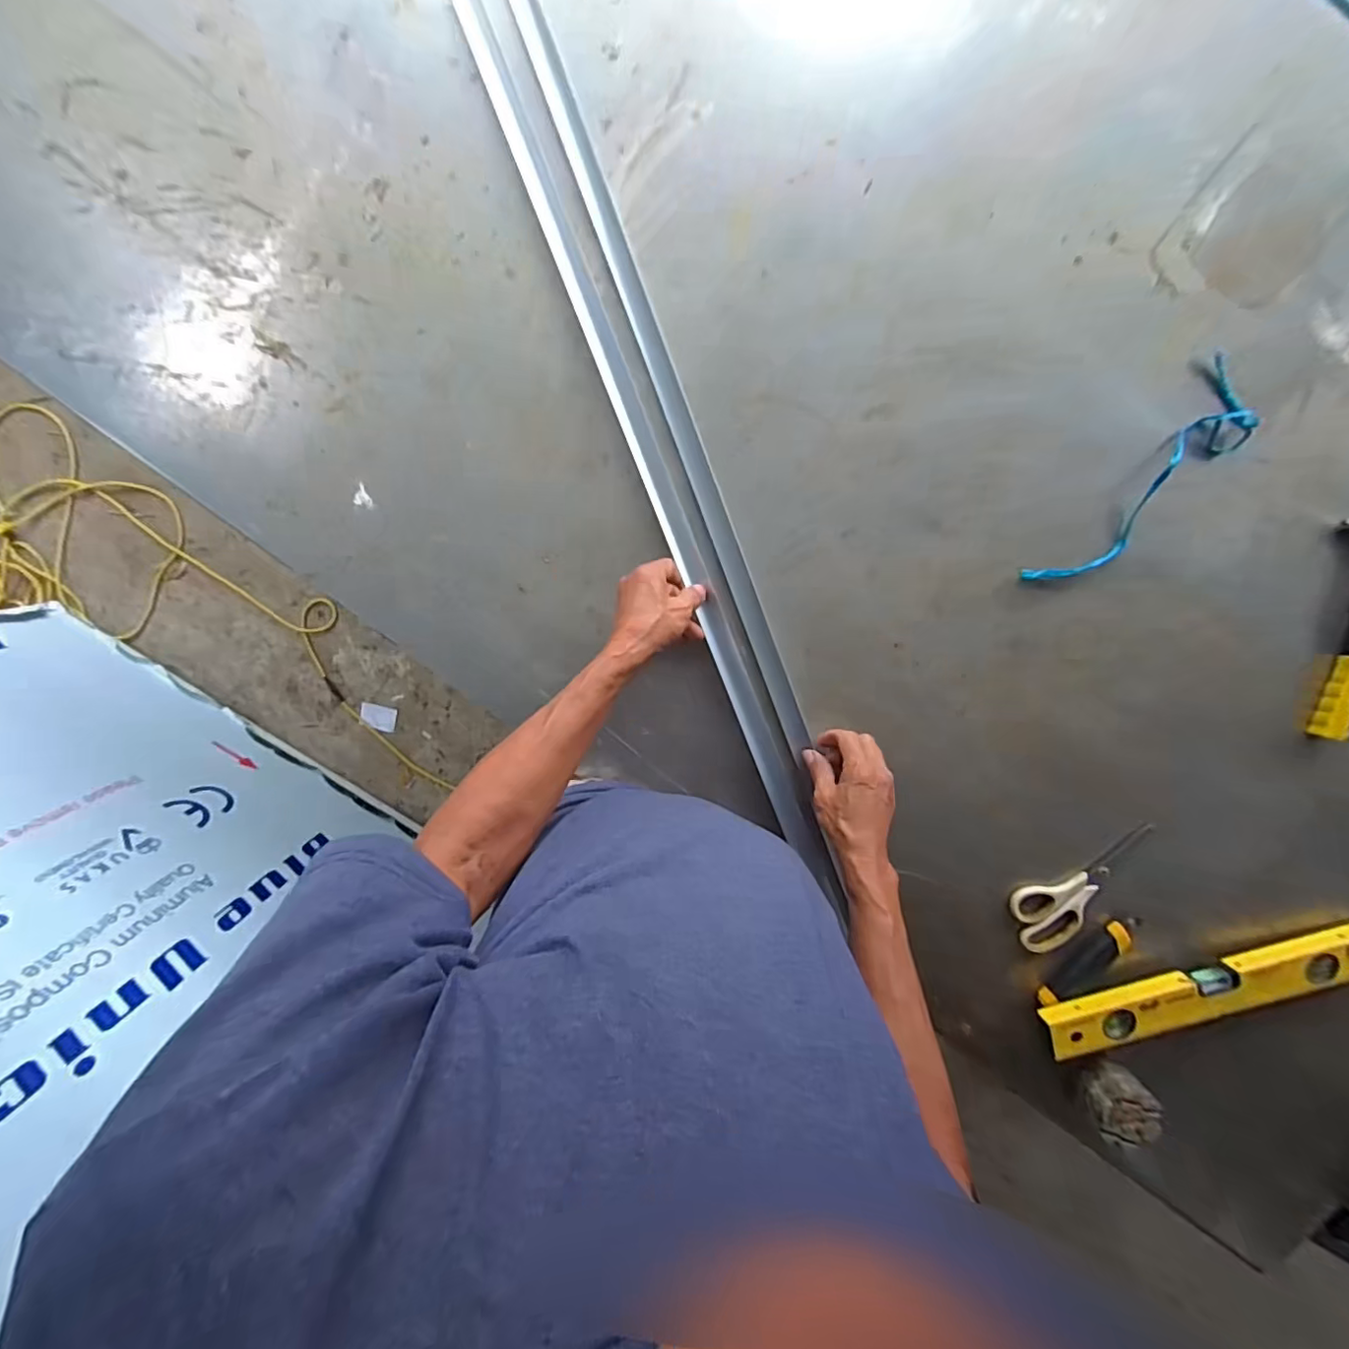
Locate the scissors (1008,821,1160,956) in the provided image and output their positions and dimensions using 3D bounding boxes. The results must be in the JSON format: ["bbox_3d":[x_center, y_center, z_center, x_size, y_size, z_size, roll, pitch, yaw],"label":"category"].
[{"bbox_3d":[0.465,0.242,0.653,0.181,0.011,0.076,-40,95,6],"label":"scissors"}]

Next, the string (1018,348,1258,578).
[{"bbox_3d":[0.485,-0.184,0.596,0.084,0.018,0.268,38,97,-3],"label":"string"}]

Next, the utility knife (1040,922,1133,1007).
[{"bbox_3d":[0.473,0.338,0.665,0.038,0.012,0.124,41,96,-4],"label":"utility knife"}]

